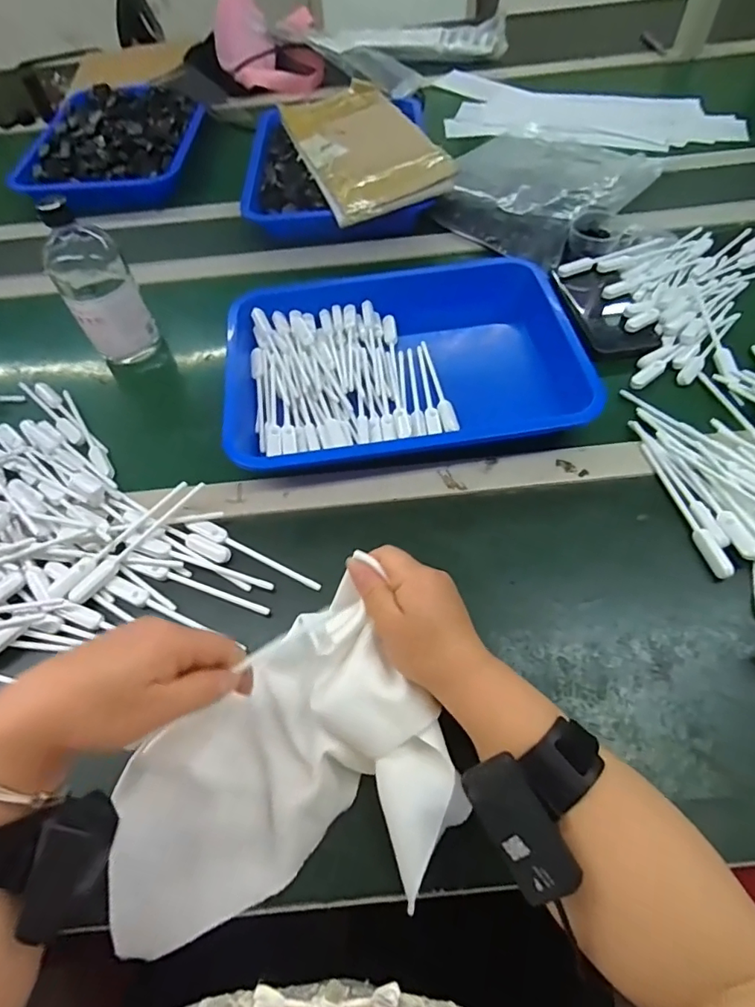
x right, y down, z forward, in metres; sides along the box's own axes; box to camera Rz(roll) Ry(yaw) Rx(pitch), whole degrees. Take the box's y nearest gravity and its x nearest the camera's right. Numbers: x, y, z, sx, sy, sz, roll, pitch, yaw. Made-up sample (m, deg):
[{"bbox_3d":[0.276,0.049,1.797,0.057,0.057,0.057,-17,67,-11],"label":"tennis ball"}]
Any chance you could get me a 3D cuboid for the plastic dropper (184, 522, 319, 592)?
[{"bbox_3d":[-0.108,0.043,0.453,0.135,0.010,0.014,21,62,16],"label":"plastic dropper"}]

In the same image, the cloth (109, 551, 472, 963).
[{"bbox_3d":[-0.069,0.158,0.351,0.222,0.067,0.203,-9,58,-2],"label":"cloth"}]

